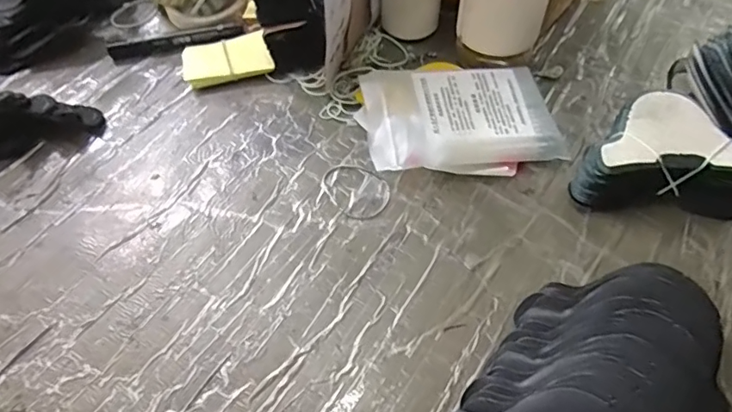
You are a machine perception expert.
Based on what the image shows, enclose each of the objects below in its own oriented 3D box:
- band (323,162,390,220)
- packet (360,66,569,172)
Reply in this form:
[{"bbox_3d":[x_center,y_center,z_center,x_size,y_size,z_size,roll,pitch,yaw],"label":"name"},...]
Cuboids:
[{"bbox_3d":[-0.009,-0.015,0.474,0.051,0.004,0.068,-36,61,-19],"label":"band"},{"bbox_3d":[0.088,-0.080,0.487,0.177,0.041,0.107,-6,56,-1],"label":"packet"}]

